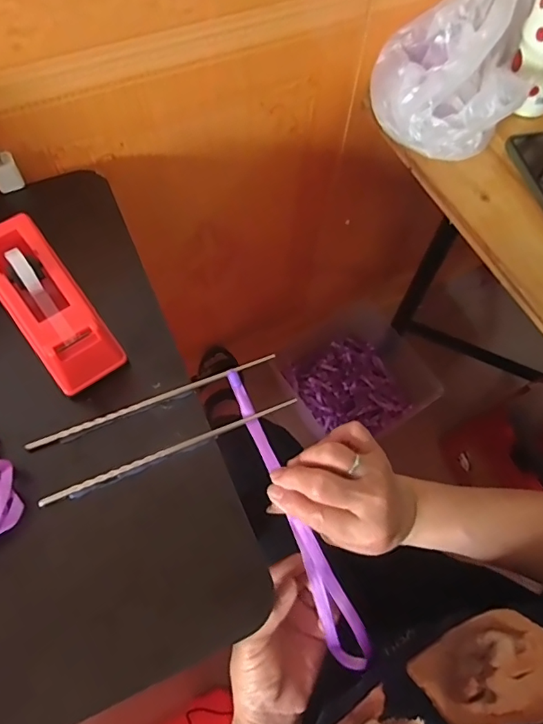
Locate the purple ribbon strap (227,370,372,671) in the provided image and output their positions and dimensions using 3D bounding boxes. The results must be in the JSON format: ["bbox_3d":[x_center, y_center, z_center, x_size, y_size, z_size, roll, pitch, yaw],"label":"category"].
[{"bbox_3d":[0.019,0.129,0.418,0.025,0.068,0.266,-23,77,-13],"label":"purple ribbon strap"}]

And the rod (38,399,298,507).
[{"bbox_3d":[-0.083,0.074,0.429,0.224,0.005,0.006,-21,67,-12],"label":"rod"}]

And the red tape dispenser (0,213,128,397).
[{"bbox_3d":[-0.194,-0.051,0.436,0.061,0.066,0.154,-34,70,-17],"label":"red tape dispenser"}]

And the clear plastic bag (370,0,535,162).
[{"bbox_3d":[0.205,-0.346,0.575,0.156,0.117,0.216,17,65,6],"label":"clear plastic bag"}]

